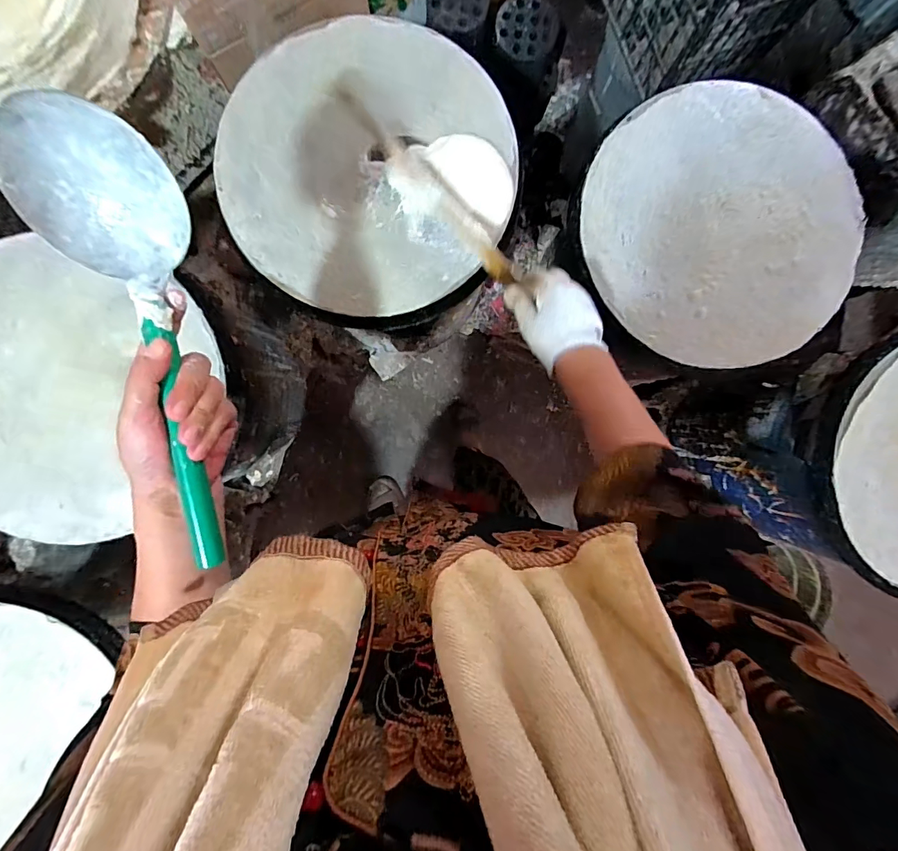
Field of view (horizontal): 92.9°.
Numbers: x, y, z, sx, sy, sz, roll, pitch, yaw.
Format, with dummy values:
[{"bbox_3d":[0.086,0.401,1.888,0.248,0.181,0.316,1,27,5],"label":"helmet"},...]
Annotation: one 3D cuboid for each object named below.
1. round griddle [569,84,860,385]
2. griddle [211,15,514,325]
[{"bbox_3d":[0.347,-0.257,0.561,0.352,0.032,0.375,2,91,-3],"label":"round griddle"},{"bbox_3d":[-0.104,-0.326,0.527,0.353,0.053,0.363,0,91,-3],"label":"griddle"}]

